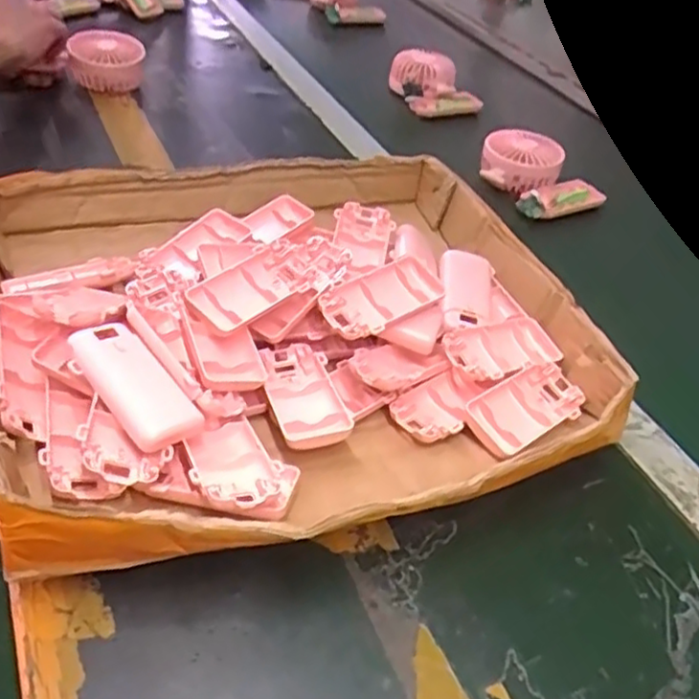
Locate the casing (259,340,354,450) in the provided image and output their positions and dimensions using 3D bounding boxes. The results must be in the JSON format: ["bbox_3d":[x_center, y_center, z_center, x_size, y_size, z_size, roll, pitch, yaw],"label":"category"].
[{"bbox_3d":[-0.031,0.030,0.466,0.046,0.013,0.093,-9,44,-18],"label":"casing"}]

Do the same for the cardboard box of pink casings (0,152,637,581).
[{"bbox_3d":[-0.042,-0.018,0.509,0.406,0.093,0.365,-11,45,-20],"label":"cardboard box of pink casings"}]

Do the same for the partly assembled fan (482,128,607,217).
[{"bbox_3d":[0.201,-0.192,0.741,0.103,0.046,0.122,-18,48,-27],"label":"partly assembled fan"}]

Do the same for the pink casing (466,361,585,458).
[{"bbox_3d":[0.124,0.039,0.479,0.094,0.018,0.046,-24,50,-31],"label":"pink casing"}]

